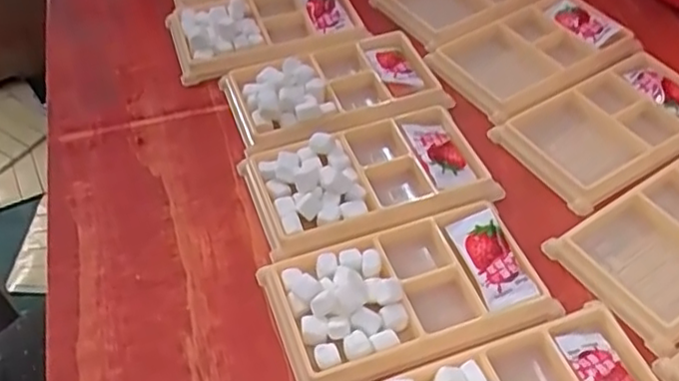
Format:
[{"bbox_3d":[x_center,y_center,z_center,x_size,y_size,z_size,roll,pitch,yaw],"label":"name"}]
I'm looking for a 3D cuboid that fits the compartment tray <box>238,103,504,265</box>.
[{"bbox_3d":[0.018,-0.009,0.388,0.136,0.016,0.079,-16,51,-12],"label":"compartment tray"}]

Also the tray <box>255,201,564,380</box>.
[{"bbox_3d":[0.033,0.050,0.339,0.131,0.017,0.075,-15,51,-11],"label":"tray"}]

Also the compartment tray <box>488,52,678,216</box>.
[{"bbox_3d":[0.174,-0.041,0.421,0.130,0.011,0.076,-24,53,-18],"label":"compartment tray"}]

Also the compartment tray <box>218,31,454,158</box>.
[{"bbox_3d":[-0.004,-0.070,0.440,0.135,0.020,0.080,-16,51,-11],"label":"compartment tray"}]

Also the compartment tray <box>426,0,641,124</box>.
[{"bbox_3d":[0.135,-0.097,0.468,0.124,0.013,0.085,-27,54,-19],"label":"compartment tray"}]

